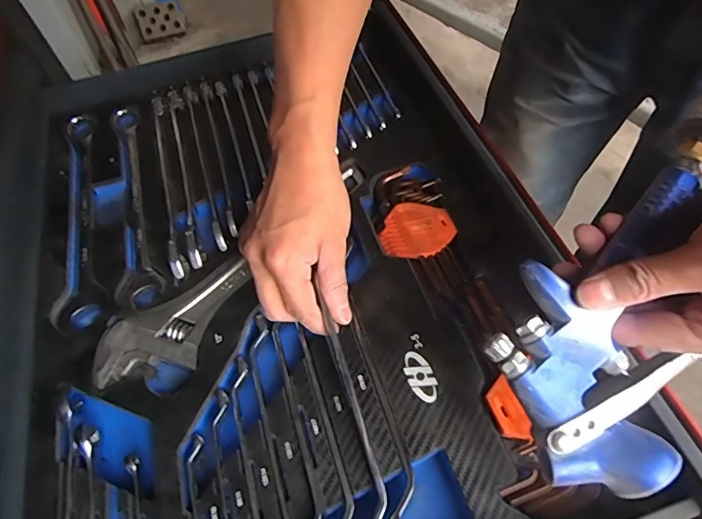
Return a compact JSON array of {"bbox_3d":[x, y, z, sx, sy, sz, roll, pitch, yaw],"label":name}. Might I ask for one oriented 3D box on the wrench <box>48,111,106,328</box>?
[{"bbox_3d":[-0.268,-0.050,0.457,0.037,0.014,0.276,-17,55,-5],"label":"wrench"}]

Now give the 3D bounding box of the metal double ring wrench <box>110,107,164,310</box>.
[{"bbox_3d":[-0.221,-0.063,0.469,0.030,0.014,0.262,-18,56,-5],"label":"metal double ring wrench"}]

